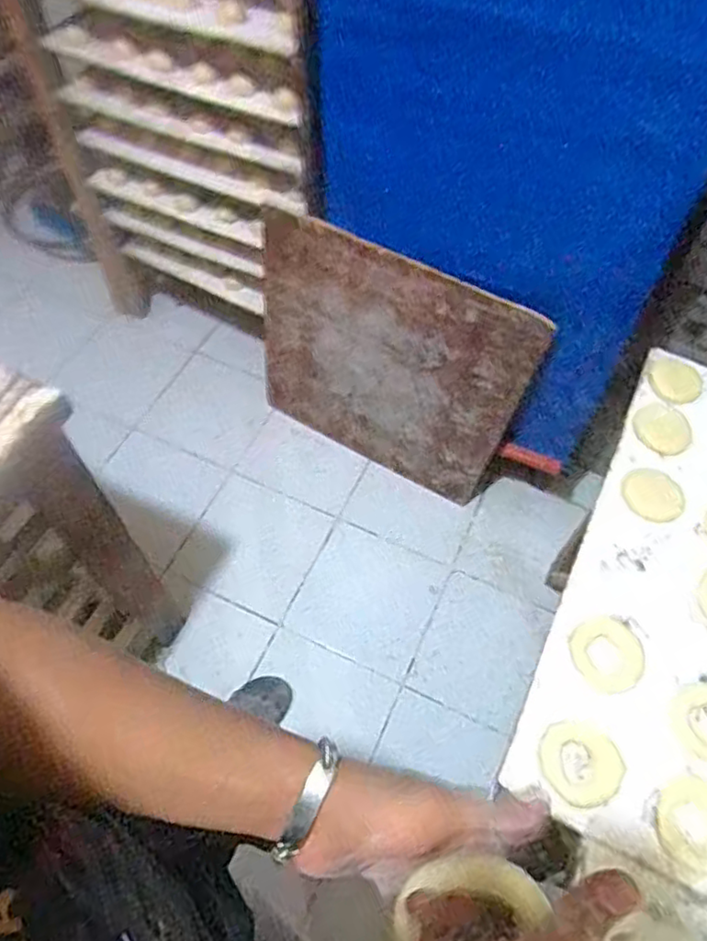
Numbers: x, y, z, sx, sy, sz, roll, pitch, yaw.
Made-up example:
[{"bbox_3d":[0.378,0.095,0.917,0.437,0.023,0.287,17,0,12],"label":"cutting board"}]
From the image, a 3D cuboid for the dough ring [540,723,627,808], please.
[{"bbox_3d":[0.202,0.260,0.563,0.073,0.008,0.066,14,59,5],"label":"dough ring"}]

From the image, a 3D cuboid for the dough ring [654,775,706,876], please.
[{"bbox_3d":[0.294,0.302,0.544,0.072,0.004,0.068,1,58,-2],"label":"dough ring"}]

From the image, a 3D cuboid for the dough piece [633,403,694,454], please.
[{"bbox_3d":[0.366,-0.049,0.752,0.060,0.006,0.068,-14,60,-11],"label":"dough piece"}]

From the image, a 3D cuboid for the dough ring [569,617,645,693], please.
[{"bbox_3d":[0.247,0.177,0.617,0.067,0.009,0.069,1,58,-2],"label":"dough ring"}]

